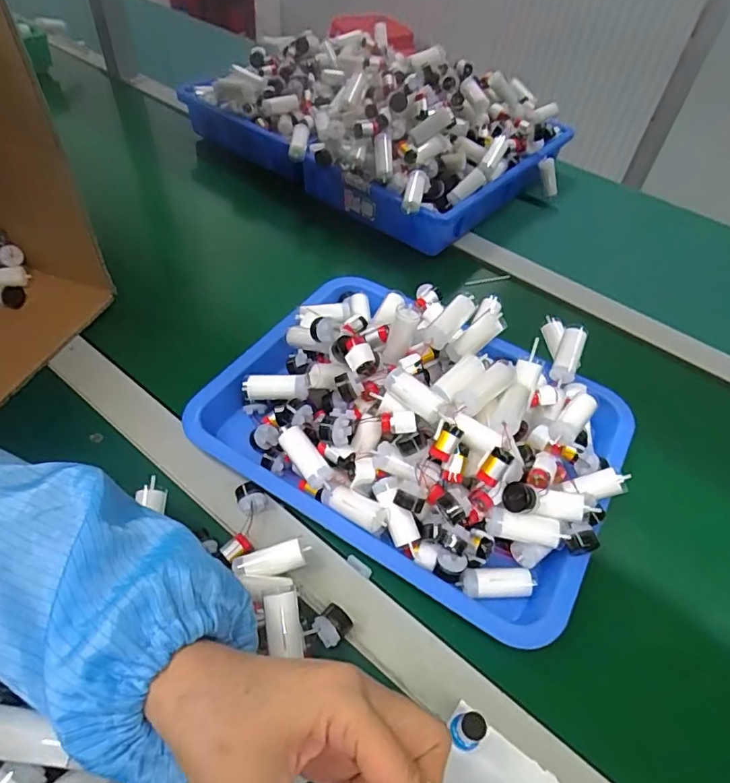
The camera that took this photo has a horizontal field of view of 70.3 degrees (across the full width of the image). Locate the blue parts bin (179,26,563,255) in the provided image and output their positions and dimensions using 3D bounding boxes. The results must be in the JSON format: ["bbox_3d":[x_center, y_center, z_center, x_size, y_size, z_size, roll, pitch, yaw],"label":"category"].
[{"bbox_3d":[0.023,-0.402,0.744,0.476,0.130,0.352,36,56,25],"label":"blue parts bin"}]

